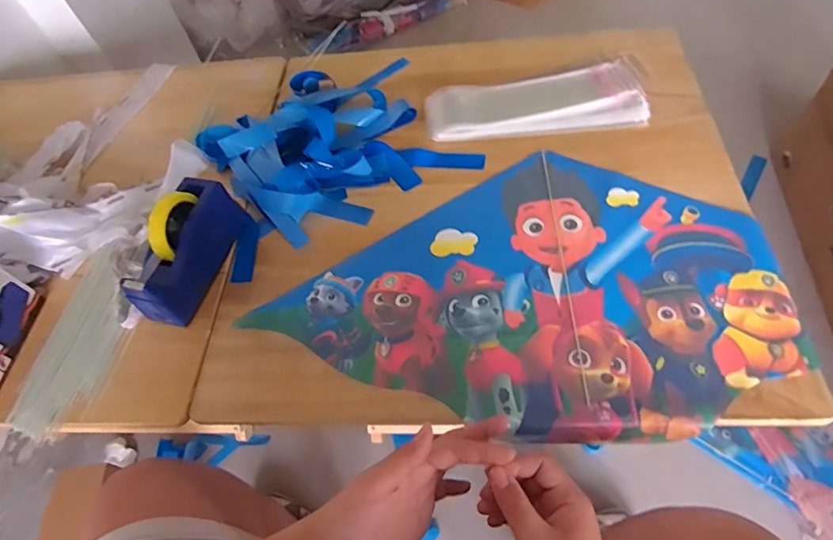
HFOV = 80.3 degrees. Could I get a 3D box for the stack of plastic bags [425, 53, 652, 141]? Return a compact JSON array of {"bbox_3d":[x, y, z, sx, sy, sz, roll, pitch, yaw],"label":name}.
[{"bbox_3d":[0.215,-0.292,0.882,0.393,0.034,0.157,-7,57,4],"label":"stack of plastic bags"}]

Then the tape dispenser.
[{"bbox_3d":[-0.338,-0.038,0.714,0.063,0.110,0.206,12,60,14],"label":"tape dispenser"}]

